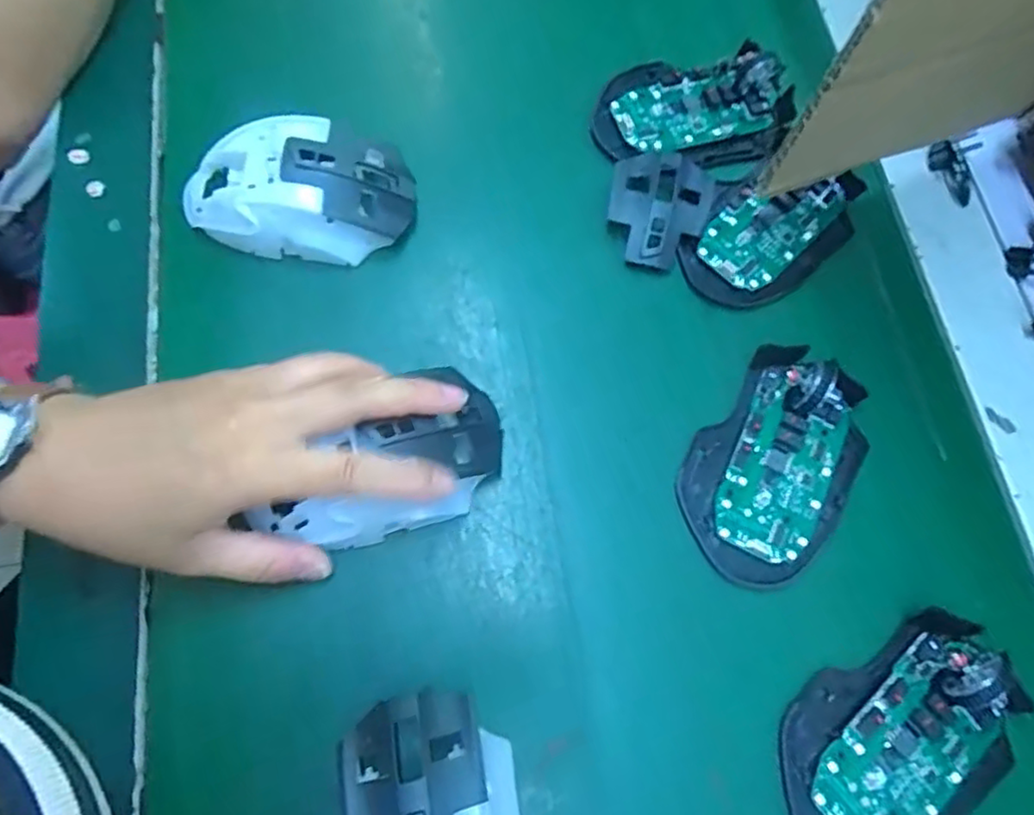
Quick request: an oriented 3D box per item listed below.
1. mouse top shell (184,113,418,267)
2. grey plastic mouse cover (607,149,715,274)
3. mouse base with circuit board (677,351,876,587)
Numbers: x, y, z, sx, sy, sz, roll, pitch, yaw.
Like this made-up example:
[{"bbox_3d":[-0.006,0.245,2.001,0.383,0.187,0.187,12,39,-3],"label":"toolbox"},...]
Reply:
[{"bbox_3d":[-0.111,-0.111,0.332,0.112,0.033,0.059,3,71,-1],"label":"mouse top shell"},{"bbox_3d":[0.075,-0.108,0.352,0.052,0.012,0.067,17,71,3],"label":"grey plastic mouse cover"},{"bbox_3d":[0.124,0.025,0.306,0.070,0.029,0.110,35,73,9],"label":"mouse base with circuit board"}]

